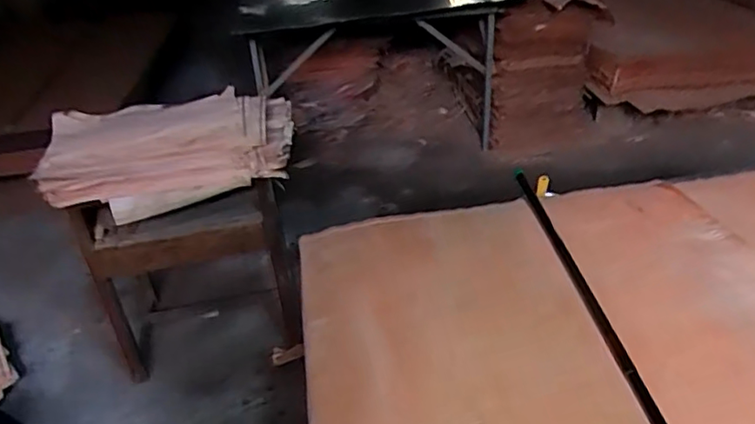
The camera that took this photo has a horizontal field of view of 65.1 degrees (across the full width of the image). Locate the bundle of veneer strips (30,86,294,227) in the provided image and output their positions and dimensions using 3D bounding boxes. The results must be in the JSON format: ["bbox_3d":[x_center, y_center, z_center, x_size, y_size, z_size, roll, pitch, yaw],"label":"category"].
[{"bbox_3d":[-0.625,-0.198,1.804,0.710,0.194,0.432,-10,34,-10],"label":"bundle of veneer strips"}]

